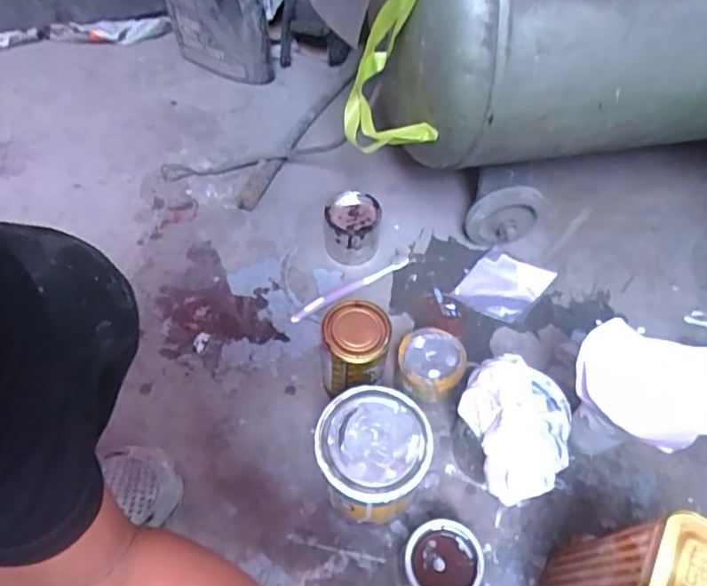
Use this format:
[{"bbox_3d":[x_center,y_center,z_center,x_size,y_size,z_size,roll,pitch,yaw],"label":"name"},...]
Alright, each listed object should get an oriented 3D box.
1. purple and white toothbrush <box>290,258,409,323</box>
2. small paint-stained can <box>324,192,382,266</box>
[{"bbox_3d":[-0.002,-0.008,0.764,0.181,0.013,0.019,-25,62,-15],"label":"purple and white toothbrush"},{"bbox_3d":[-0.002,-0.087,0.776,0.075,0.068,0.072,-1,58,-1],"label":"small paint-stained can"}]

